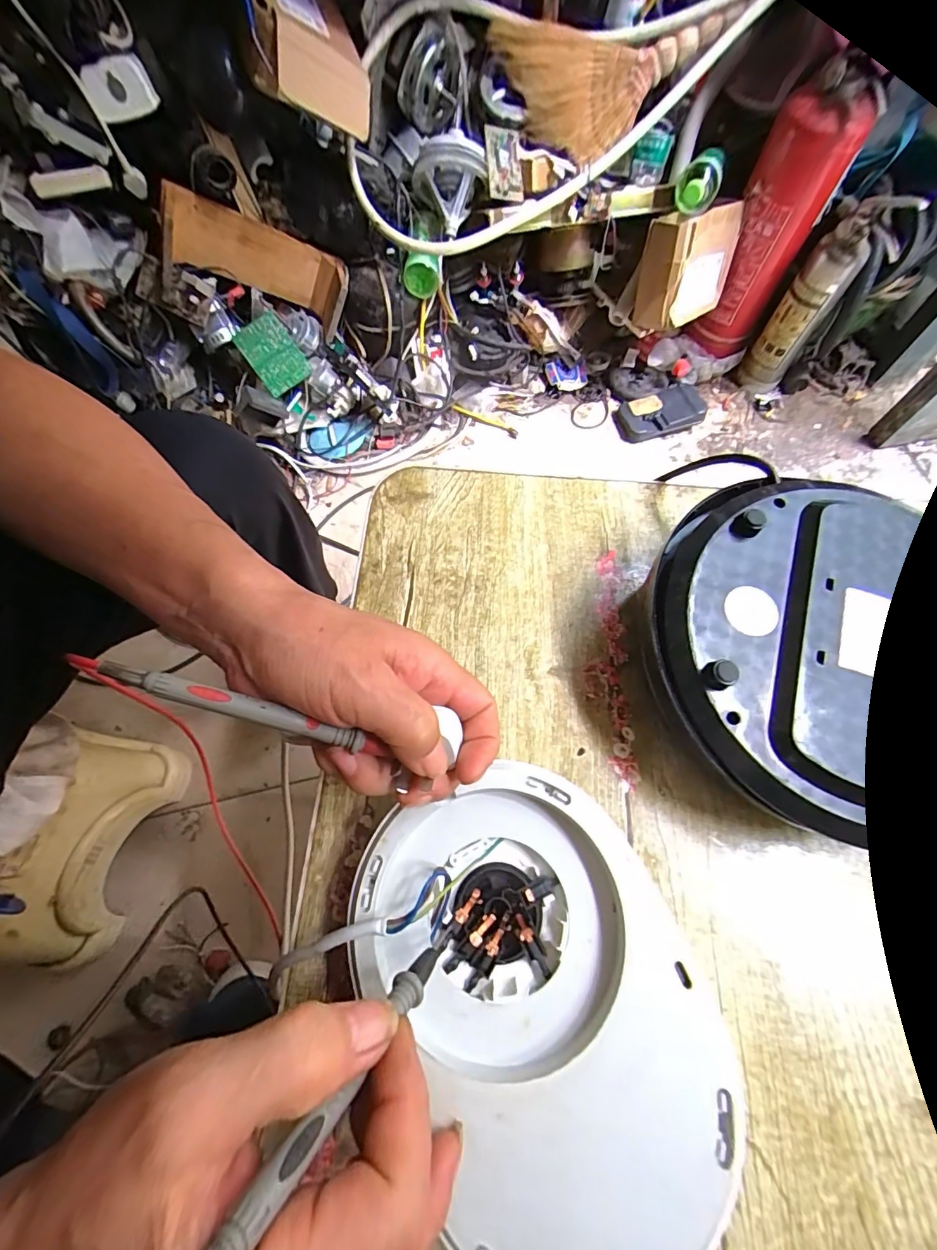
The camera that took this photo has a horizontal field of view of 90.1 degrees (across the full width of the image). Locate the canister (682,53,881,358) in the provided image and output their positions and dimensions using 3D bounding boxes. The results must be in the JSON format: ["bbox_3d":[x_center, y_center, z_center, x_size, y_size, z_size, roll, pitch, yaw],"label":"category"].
[{"bbox_3d":[0.558,-0.727,0.895,0.140,0.412,0.124,27,70,11],"label":"canister"}]

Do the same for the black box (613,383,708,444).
[{"bbox_3d":[0.413,-0.455,0.999,0.183,0.044,0.114,-21,69,-8],"label":"black box"}]

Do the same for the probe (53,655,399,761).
[{"bbox_3d":[-0.098,0.035,0.199,0.127,0.006,0.009,20,66,-13],"label":"probe"}]

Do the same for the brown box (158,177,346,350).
[{"bbox_3d":[-0.373,-0.623,0.828,0.291,0.122,0.120,8,64,-25],"label":"brown box"}]

